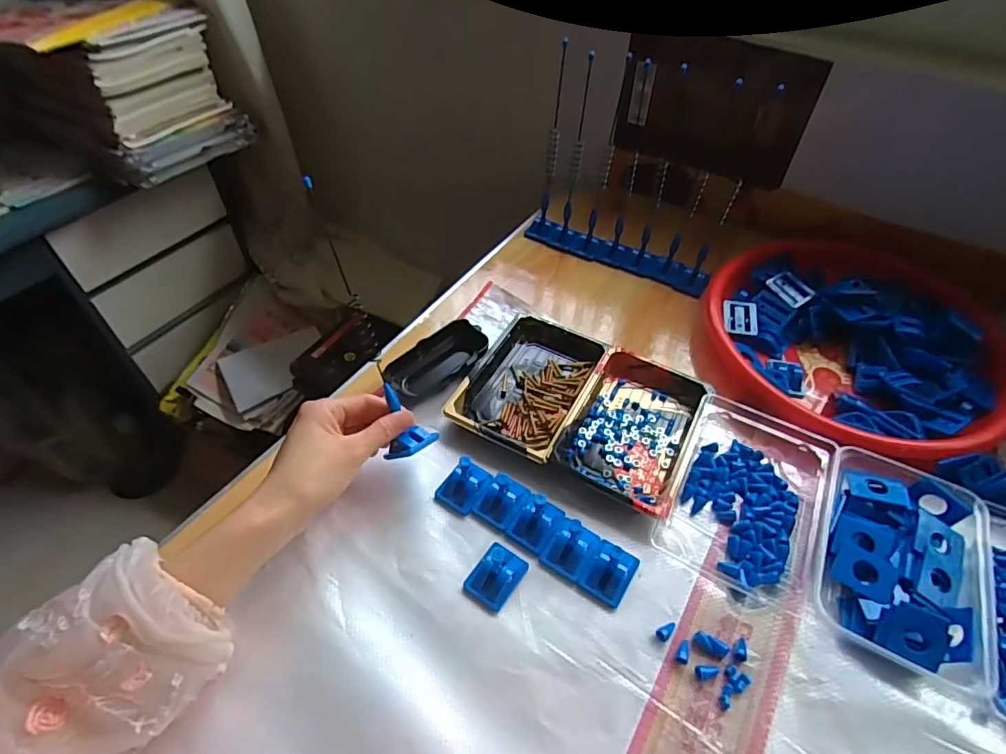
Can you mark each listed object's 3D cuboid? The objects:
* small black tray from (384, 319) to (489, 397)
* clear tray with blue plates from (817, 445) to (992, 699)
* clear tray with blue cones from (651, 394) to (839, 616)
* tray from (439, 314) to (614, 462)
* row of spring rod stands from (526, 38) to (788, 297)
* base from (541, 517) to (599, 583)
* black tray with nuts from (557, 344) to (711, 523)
[{"bbox_3d":[-0.063,-0.016,0.539,0.054,0.029,0.098,34,55,27],"label":"small black tray"},{"bbox_3d":[0.303,0.138,0.410,0.112,0.034,0.162,22,51,18],"label":"clear tray with blue plates"},{"bbox_3d":[0.210,0.093,0.453,0.114,0.032,0.174,23,51,19],"label":"clear tray with blue cones"},{"bbox_3d":[0.027,0.006,0.535,0.110,0.021,0.164,23,51,19],"label":"tray"},{"bbox_3d":[0.143,-0.220,0.605,0.226,0.221,0.034,26,52,21],"label":"row of spring rod stands"},{"bbox_3d":[0.054,0.134,0.420,0.034,0.017,0.041,28,53,22],"label":"base"},{"bbox_3d":[0.120,0.044,0.495,0.105,0.024,0.159,22,51,18],"label":"black tray with nuts"}]

